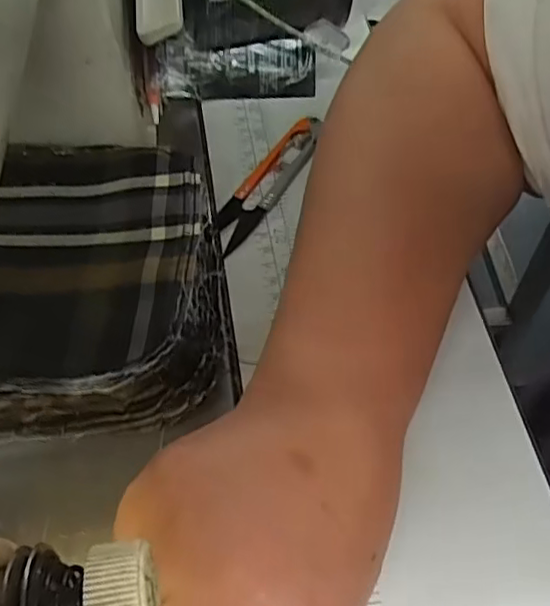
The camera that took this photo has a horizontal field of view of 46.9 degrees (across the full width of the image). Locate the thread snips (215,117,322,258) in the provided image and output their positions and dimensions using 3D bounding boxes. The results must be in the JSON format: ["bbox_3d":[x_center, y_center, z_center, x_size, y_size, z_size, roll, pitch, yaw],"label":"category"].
[{"bbox_3d":[-0.005,-0.066,0.336,0.022,0.012,0.085,30,62,20],"label":"thread snips"}]

